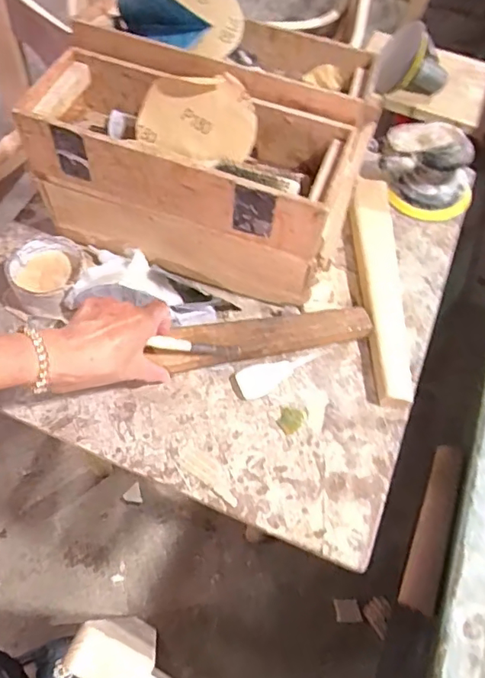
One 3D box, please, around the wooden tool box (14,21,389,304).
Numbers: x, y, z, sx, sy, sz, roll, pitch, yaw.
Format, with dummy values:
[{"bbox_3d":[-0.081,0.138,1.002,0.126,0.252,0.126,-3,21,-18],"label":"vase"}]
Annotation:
[{"bbox_3d":[-0.034,-0.217,0.588,0.315,0.181,0.237,15,60,9],"label":"wooden tool box"}]

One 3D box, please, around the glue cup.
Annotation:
[{"bbox_3d":[-0.220,-0.062,0.587,0.091,0.050,0.094,1,61,-2],"label":"glue cup"}]

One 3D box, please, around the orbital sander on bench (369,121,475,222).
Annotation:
[{"bbox_3d":[0.240,-0.229,0.669,0.140,0.087,0.112,26,63,11],"label":"orbital sander on bench"}]

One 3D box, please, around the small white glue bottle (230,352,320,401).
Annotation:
[{"bbox_3d":[0.037,0.041,0.559,0.097,0.014,0.034,-13,59,-8],"label":"small white glue bottle"}]

